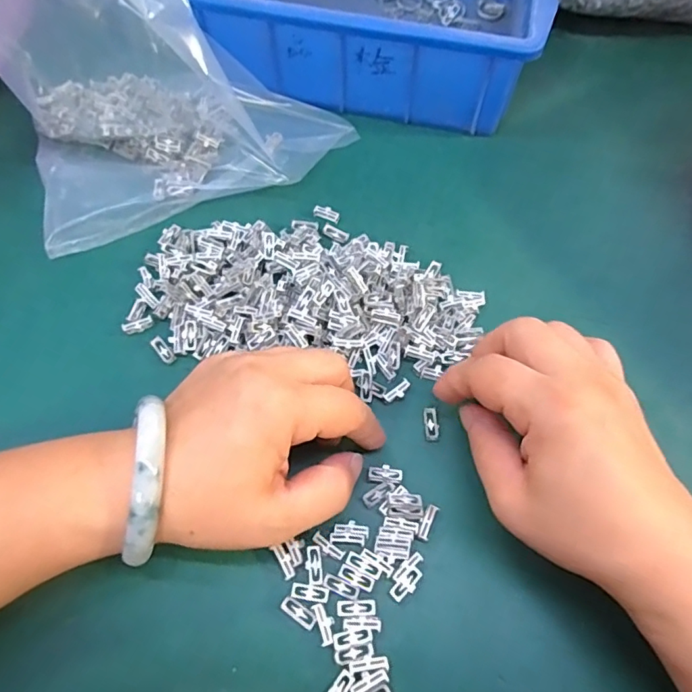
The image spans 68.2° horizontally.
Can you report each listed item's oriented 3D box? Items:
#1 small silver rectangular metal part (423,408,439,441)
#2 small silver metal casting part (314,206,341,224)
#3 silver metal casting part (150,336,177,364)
[{"bbox_3d":[0.044,0.040,0.264,0.007,0.004,0.017,-2,65,-3],"label":"small silver rectangular metal part"},{"bbox_3d":[-0.012,-0.084,0.323,0.016,0.004,0.007,18,65,7],"label":"small silver metal casting part"},{"bbox_3d":[-0.100,0.001,0.278,0.007,0.004,0.018,-38,71,-17],"label":"silver metal casting part"}]

